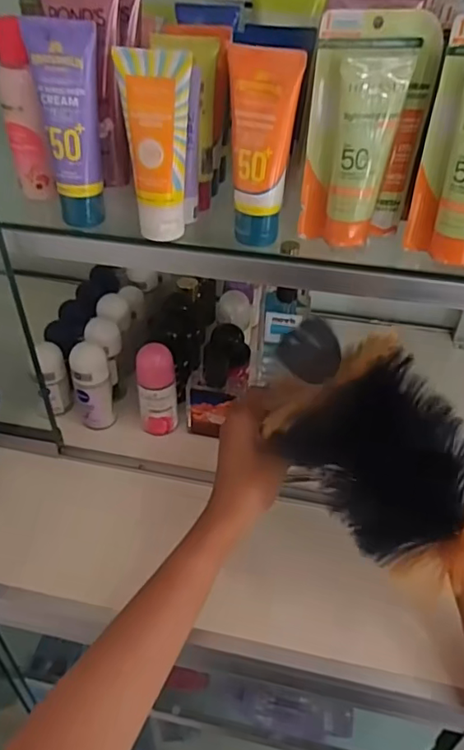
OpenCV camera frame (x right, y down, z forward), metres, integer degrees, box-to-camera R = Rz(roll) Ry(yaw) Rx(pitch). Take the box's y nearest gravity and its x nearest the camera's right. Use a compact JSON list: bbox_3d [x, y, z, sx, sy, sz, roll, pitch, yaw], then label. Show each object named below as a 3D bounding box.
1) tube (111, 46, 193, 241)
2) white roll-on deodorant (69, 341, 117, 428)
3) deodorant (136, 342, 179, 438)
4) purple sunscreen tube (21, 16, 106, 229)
[{"bbox_3d":[-0.051,-0.157,0.383,0.044,0.119,0.029,-5,42,-7],"label":"tube"},{"bbox_3d":[-0.148,0.013,0.587,0.035,0.091,0.042,-6,42,-9],"label":"white roll-on deodorant"},{"bbox_3d":[-0.078,0.017,0.574,0.037,0.099,0.031,-1,41,-3],"label":"deodorant"},{"bbox_3d":[-0.114,-0.178,0.396,0.042,0.132,0.026,-8,42,-11],"label":"purple sunscreen tube"}]

